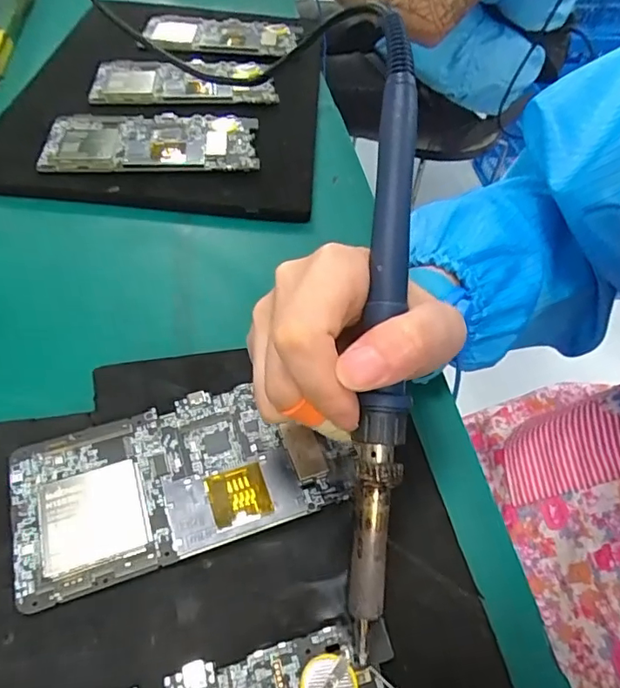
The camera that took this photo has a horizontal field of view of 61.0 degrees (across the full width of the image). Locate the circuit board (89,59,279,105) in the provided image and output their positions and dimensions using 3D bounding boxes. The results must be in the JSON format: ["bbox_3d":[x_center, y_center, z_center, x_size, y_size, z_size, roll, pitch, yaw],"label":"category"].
[{"bbox_3d":[-0.110,-0.230,0.462,0.152,0.011,0.077,-4,52,-8],"label":"circuit board"}]

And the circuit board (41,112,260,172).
[{"bbox_3d":[-0.121,-0.158,0.406,0.157,0.009,0.077,-2,51,-7],"label":"circuit board"}]

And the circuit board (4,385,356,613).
[{"bbox_3d":[-0.057,0.058,0.237,0.139,0.009,0.072,-15,54,-17],"label":"circuit board"}]

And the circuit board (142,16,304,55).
[{"bbox_3d":[-0.090,-0.310,0.528,0.152,0.011,0.066,5,51,-2],"label":"circuit board"}]

